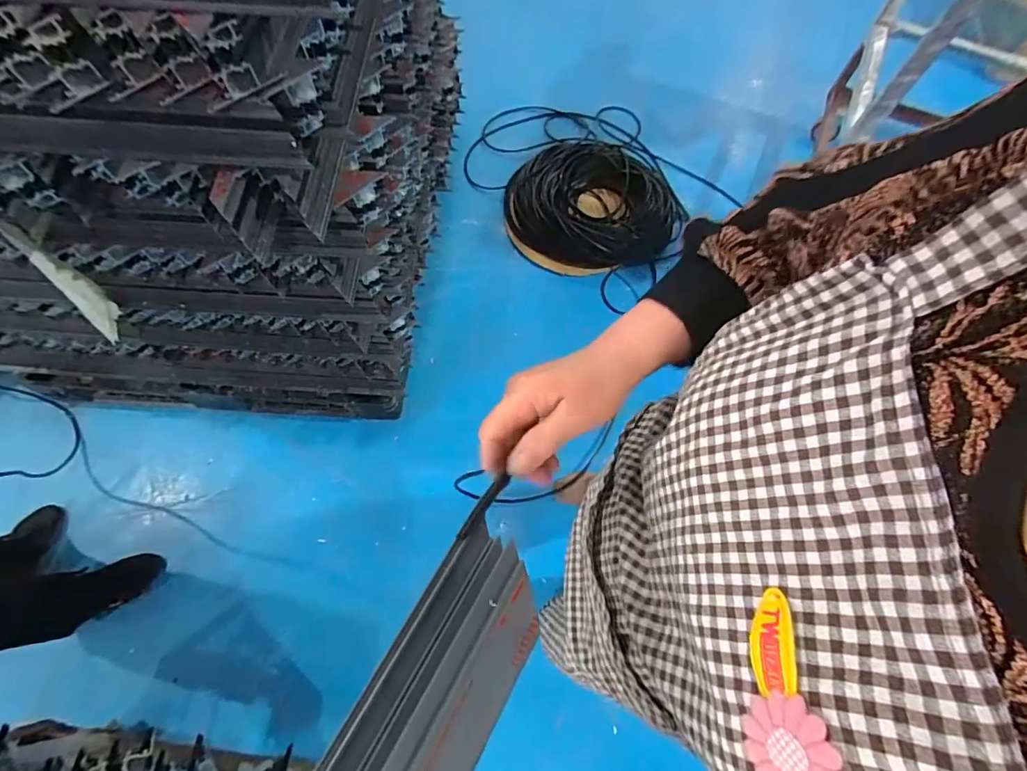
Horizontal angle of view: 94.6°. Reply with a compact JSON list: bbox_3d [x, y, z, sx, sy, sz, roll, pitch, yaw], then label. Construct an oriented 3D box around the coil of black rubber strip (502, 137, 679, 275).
[{"bbox_3d":[0.251,-0.627,1.586,0.553,0.115,0.522,5,67,0],"label":"coil of black rubber strip"}]

